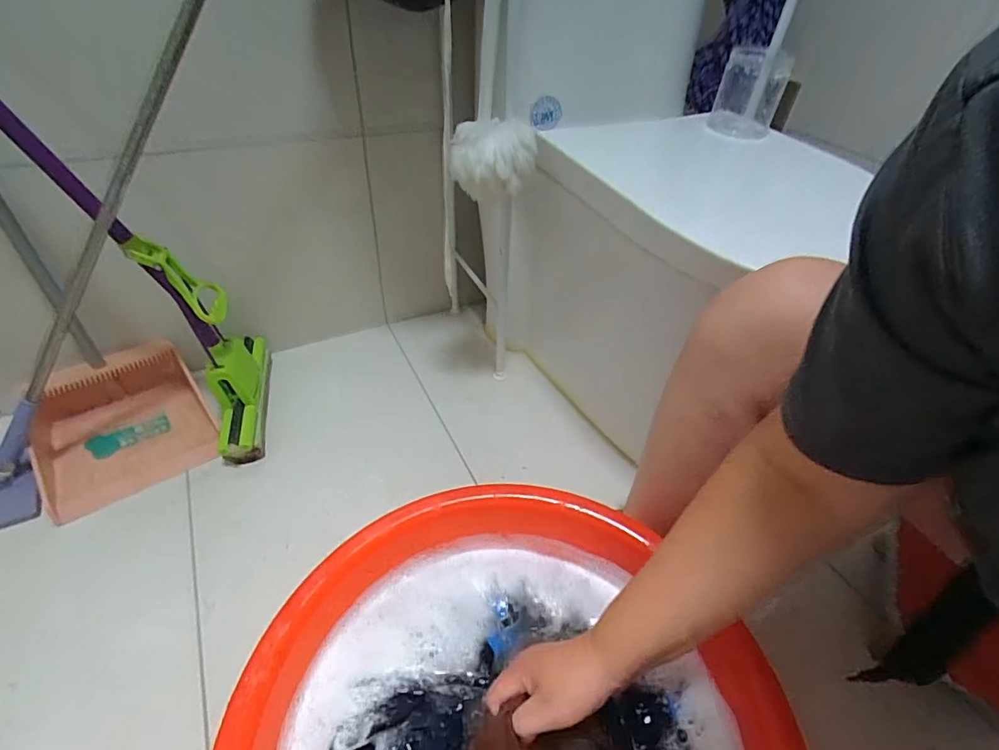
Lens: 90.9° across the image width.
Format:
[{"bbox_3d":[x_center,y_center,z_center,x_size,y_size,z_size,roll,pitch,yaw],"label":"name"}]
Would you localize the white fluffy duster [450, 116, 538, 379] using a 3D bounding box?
[{"bbox_3d":[-0.002,-0.174,0.870,0.109,0.583,0.110,8,63,6],"label":"white fluffy duster"}]

